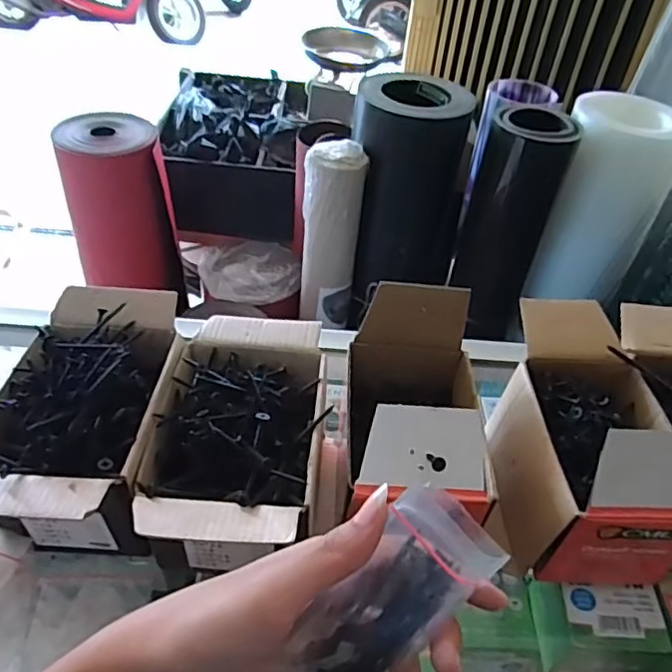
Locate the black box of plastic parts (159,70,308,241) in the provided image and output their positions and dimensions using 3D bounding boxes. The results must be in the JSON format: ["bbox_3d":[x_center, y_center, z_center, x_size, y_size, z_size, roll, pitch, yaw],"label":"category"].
[{"bbox_3d":[-0.302,-0.598,1.844,0.387,0.267,0.659,1,42,-6],"label":"black box of plastic parts"}]

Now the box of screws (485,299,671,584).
[{"bbox_3d":[0.164,0.055,0.397,0.094,0.111,0.165,5,42,-2],"label":"box of screws"}]

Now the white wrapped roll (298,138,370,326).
[{"bbox_3d":[-0.014,-0.189,1.299,0.118,0.432,0.114,4,42,-3],"label":"white wrapped roll"}]

